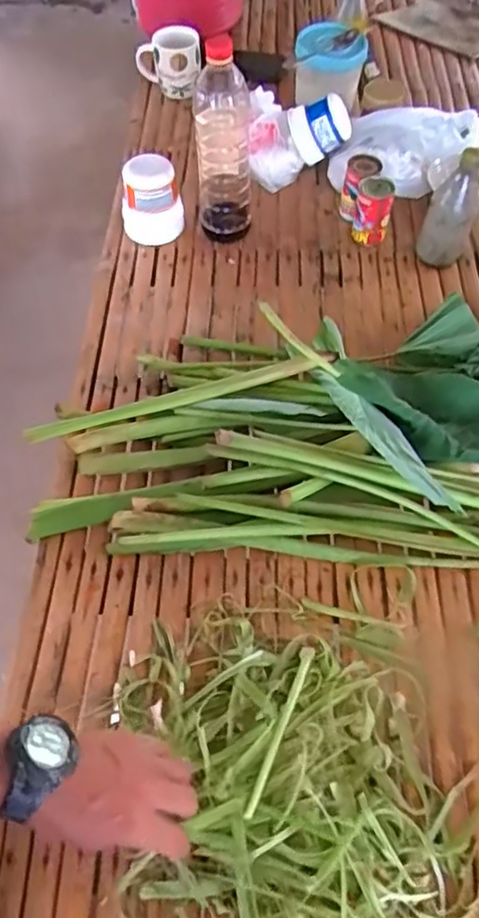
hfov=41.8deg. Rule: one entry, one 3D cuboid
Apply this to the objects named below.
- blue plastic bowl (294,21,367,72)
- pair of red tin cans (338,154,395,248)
[{"bbox_3d":[0.157,-0.703,1.074,0.122,0.048,0.098,-1,57,0],"label":"blue plastic bowl"},{"bbox_3d":[0.193,-0.392,0.955,0.072,0.092,0.092,3,58,2],"label":"pair of red tin cans"}]

